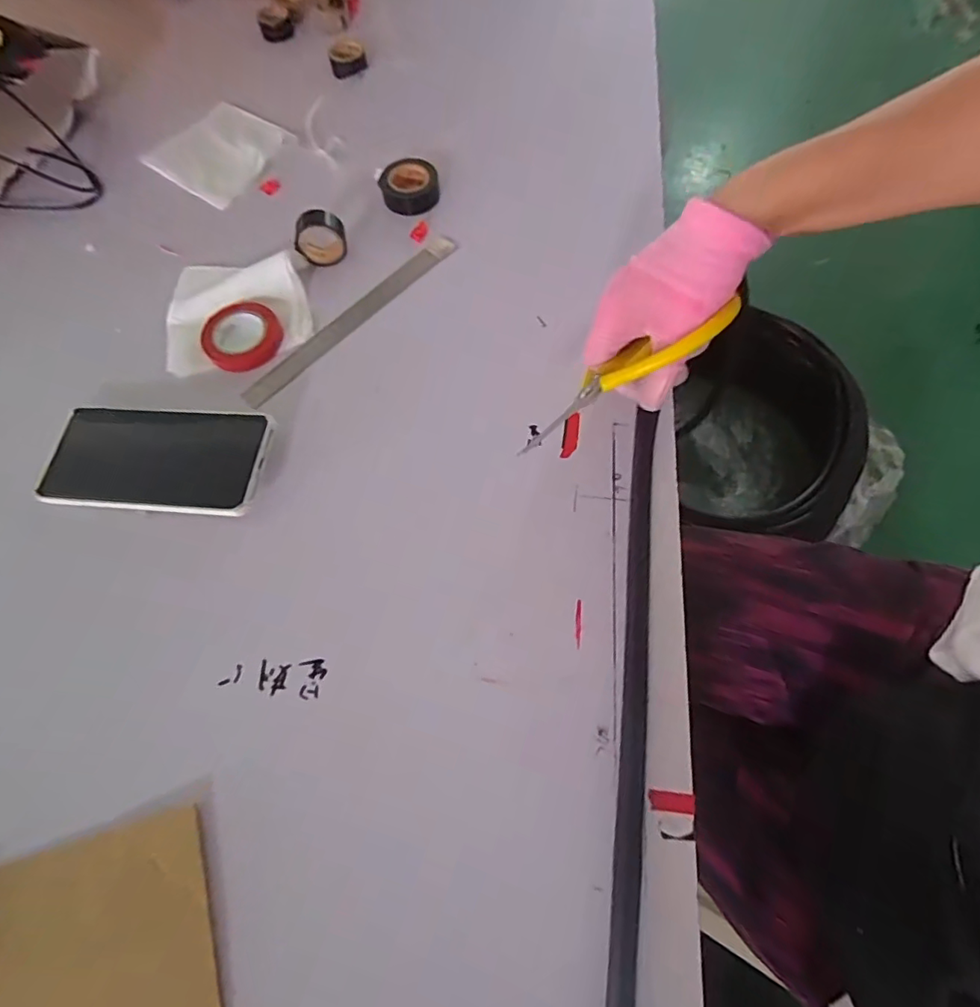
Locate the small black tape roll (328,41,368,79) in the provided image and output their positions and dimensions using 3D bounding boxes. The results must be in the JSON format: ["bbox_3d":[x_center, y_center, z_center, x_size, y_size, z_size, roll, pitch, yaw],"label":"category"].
[{"bbox_3d":[-0.150,-0.469,0.563,0.036,0.021,0.035,-1,68,2],"label":"small black tape roll"}]

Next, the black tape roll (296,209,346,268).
[{"bbox_3d":[-0.145,-0.227,0.453,0.042,0.042,0.024,-21,69,-6],"label":"black tape roll"}]

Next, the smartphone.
[{"bbox_3d":[-0.236,-0.032,0.378,0.160,0.011,0.077,5,68,4],"label":"smartphone"}]

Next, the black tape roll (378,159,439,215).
[{"bbox_3d":[-0.073,-0.289,0.482,0.052,0.021,0.050,-1,68,2],"label":"black tape roll"}]

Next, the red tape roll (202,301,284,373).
[{"bbox_3d":[-0.197,-0.134,0.425,0.061,0.015,0.056,-1,68,2],"label":"red tape roll"}]

